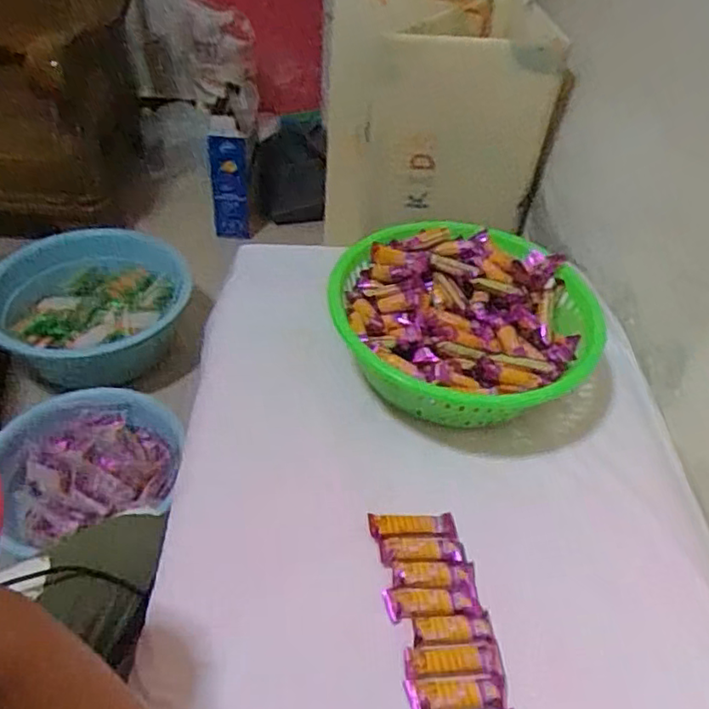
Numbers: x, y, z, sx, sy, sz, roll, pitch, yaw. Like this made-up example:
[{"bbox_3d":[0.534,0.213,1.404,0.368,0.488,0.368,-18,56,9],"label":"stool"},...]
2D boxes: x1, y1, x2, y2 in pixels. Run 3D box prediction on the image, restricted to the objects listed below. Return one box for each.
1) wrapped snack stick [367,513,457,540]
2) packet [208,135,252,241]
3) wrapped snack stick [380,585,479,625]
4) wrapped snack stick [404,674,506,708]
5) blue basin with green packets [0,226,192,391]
[{"bbox_3d":[0.063,0.184,0.677,0.091,0.009,0.027,2,43,-3],"label":"wrapped snack stick"},{"bbox_3d":[-0.360,-0.473,1.811,0.117,0.349,0.021,22,51,12],"label":"packet"},{"bbox_3d":[0.076,0.243,0.620,0.091,0.007,0.031,-1,44,-7],"label":"wrapped snack stick"},{"bbox_3d":[0.091,0.308,0.562,0.086,0.015,0.035,-1,44,-7],"label":"wrapped snack stick"},{"bbox_3d":[-0.608,-0.117,1.429,0.422,0.138,0.390,3,43,-3],"label":"blue basin with green packets"}]

